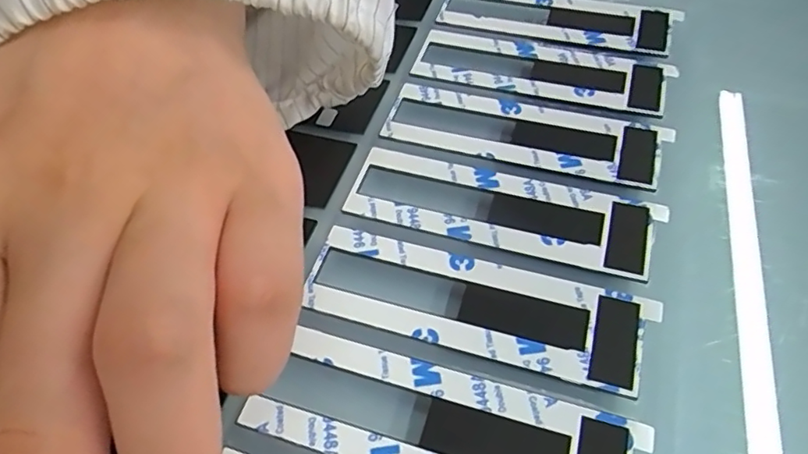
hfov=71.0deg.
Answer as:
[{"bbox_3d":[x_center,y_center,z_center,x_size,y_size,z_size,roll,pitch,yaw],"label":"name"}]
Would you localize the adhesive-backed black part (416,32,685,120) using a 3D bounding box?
[{"bbox_3d":[0.048,-0.056,0.201,0.087,0.004,0.028,13,54,13],"label":"adhesive-backed black part"}]

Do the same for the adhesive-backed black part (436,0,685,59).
[{"bbox_3d":[0.058,-0.080,0.219,0.088,0.005,0.031,9,54,10],"label":"adhesive-backed black part"}]

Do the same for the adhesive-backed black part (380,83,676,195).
[{"bbox_3d":[0.038,-0.031,0.183,0.087,0.004,0.027,15,56,11],"label":"adhesive-backed black part"}]

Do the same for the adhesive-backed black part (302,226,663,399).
[{"bbox_3d":[0.017,0.019,0.147,0.087,0.004,0.026,14,56,11],"label":"adhesive-backed black part"}]

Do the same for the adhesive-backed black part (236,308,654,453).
[{"bbox_3d":[0.009,0.043,0.129,0.085,0.004,0.031,15,56,11],"label":"adhesive-backed black part"}]

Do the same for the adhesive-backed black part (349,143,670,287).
[{"bbox_3d":[0.027,-0.007,0.165,0.087,0.004,0.028,15,56,11],"label":"adhesive-backed black part"}]

